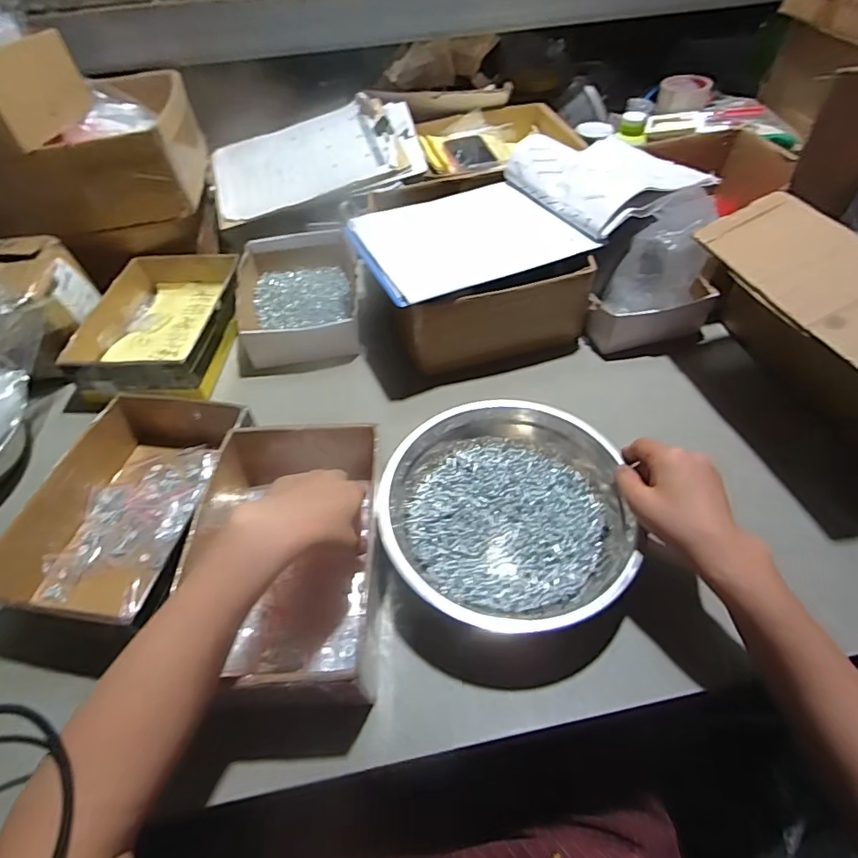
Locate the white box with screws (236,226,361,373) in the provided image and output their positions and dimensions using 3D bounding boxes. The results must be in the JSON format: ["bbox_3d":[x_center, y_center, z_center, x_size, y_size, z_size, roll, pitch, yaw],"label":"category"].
[{"bbox_3d":[-0.199,-0.213,0.769,0.180,0.063,0.246,-11,51,-5],"label":"white box with screws"}]

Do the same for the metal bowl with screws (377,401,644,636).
[{"bbox_3d":[0.077,0.078,0.499,0.238,0.065,0.253,-2,51,2],"label":"metal bowl with screws"}]

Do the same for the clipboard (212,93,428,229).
[{"bbox_3d":[-0.196,-0.473,0.849,0.354,0.024,0.223,-14,63,1],"label":"clipboard"}]

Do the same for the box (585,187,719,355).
[{"bbox_3d":[0.306,-0.211,0.670,0.163,0.168,0.099,-18,52,-10],"label":"box"}]

